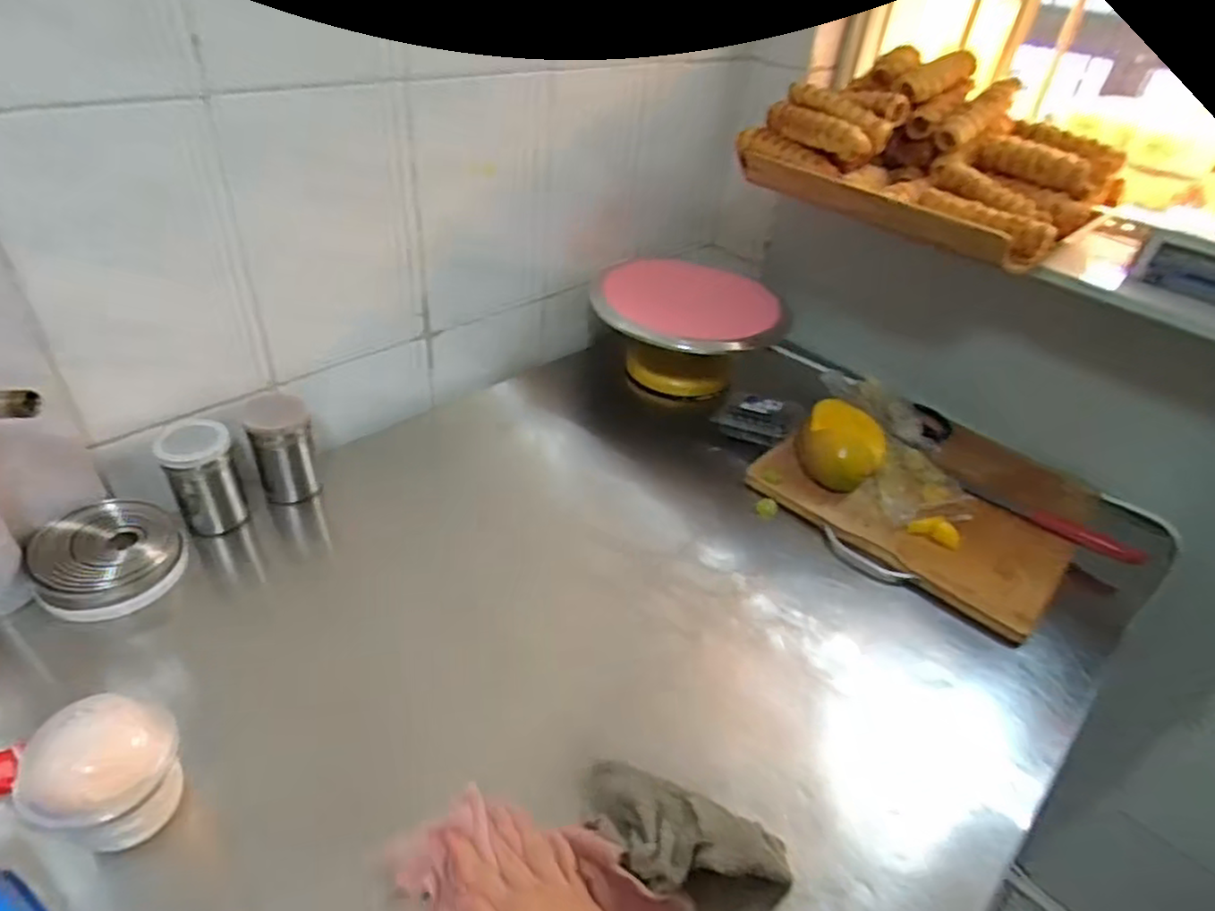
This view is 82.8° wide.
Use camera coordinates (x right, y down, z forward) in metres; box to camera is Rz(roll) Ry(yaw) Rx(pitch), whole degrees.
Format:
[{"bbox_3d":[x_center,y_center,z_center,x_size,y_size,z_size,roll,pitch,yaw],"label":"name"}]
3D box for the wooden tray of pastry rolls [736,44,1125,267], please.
[{"bbox_3d":[0.405,-0.382,0.848,0.272,0.138,0.371,-27,49,-35],"label":"wooden tray of pastry rolls"}]

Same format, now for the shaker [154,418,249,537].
[{"bbox_3d":[-0.425,0.023,0.727,0.067,0.117,0.056,-17,44,-27],"label":"shaker"}]

